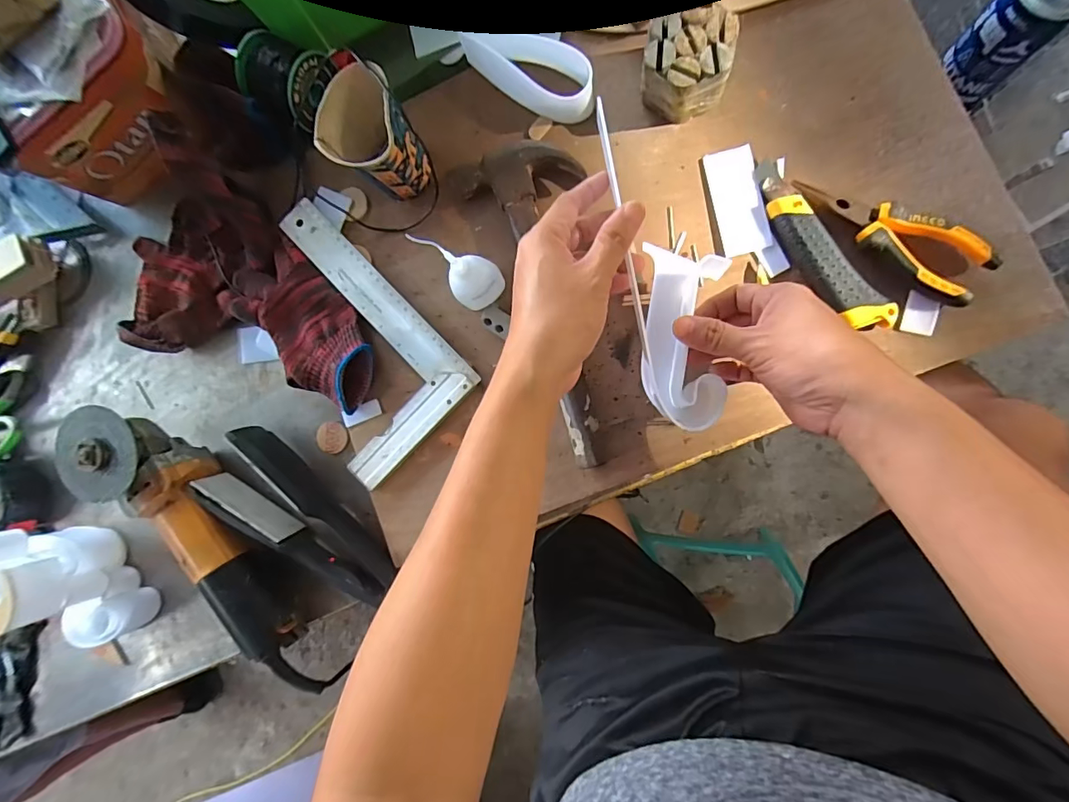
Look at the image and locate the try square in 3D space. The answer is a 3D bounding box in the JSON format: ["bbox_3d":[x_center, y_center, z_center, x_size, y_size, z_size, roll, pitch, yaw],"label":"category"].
[{"bbox_3d":[-0.188,-0.060,0.473,0.146,0.011,0.256,-45,84,7],"label":"try square"}]

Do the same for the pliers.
[{"bbox_3d":[0.286,-0.136,0.393,0.153,0.024,0.044,37,96,7],"label":"pliers"}]

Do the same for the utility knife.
[{"bbox_3d":[0.232,-0.127,0.404,0.036,0.024,0.165,-33,85,8],"label":"utility knife"}]

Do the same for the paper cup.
[{"bbox_3d":[-0.139,-0.228,0.434,0.075,0.087,0.085,-37,85,7],"label":"paper cup"}]

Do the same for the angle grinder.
[{"bbox_3d":[-0.315,0.140,0.478,0.079,0.100,0.320,-41,84,7],"label":"angle grinder"}]

